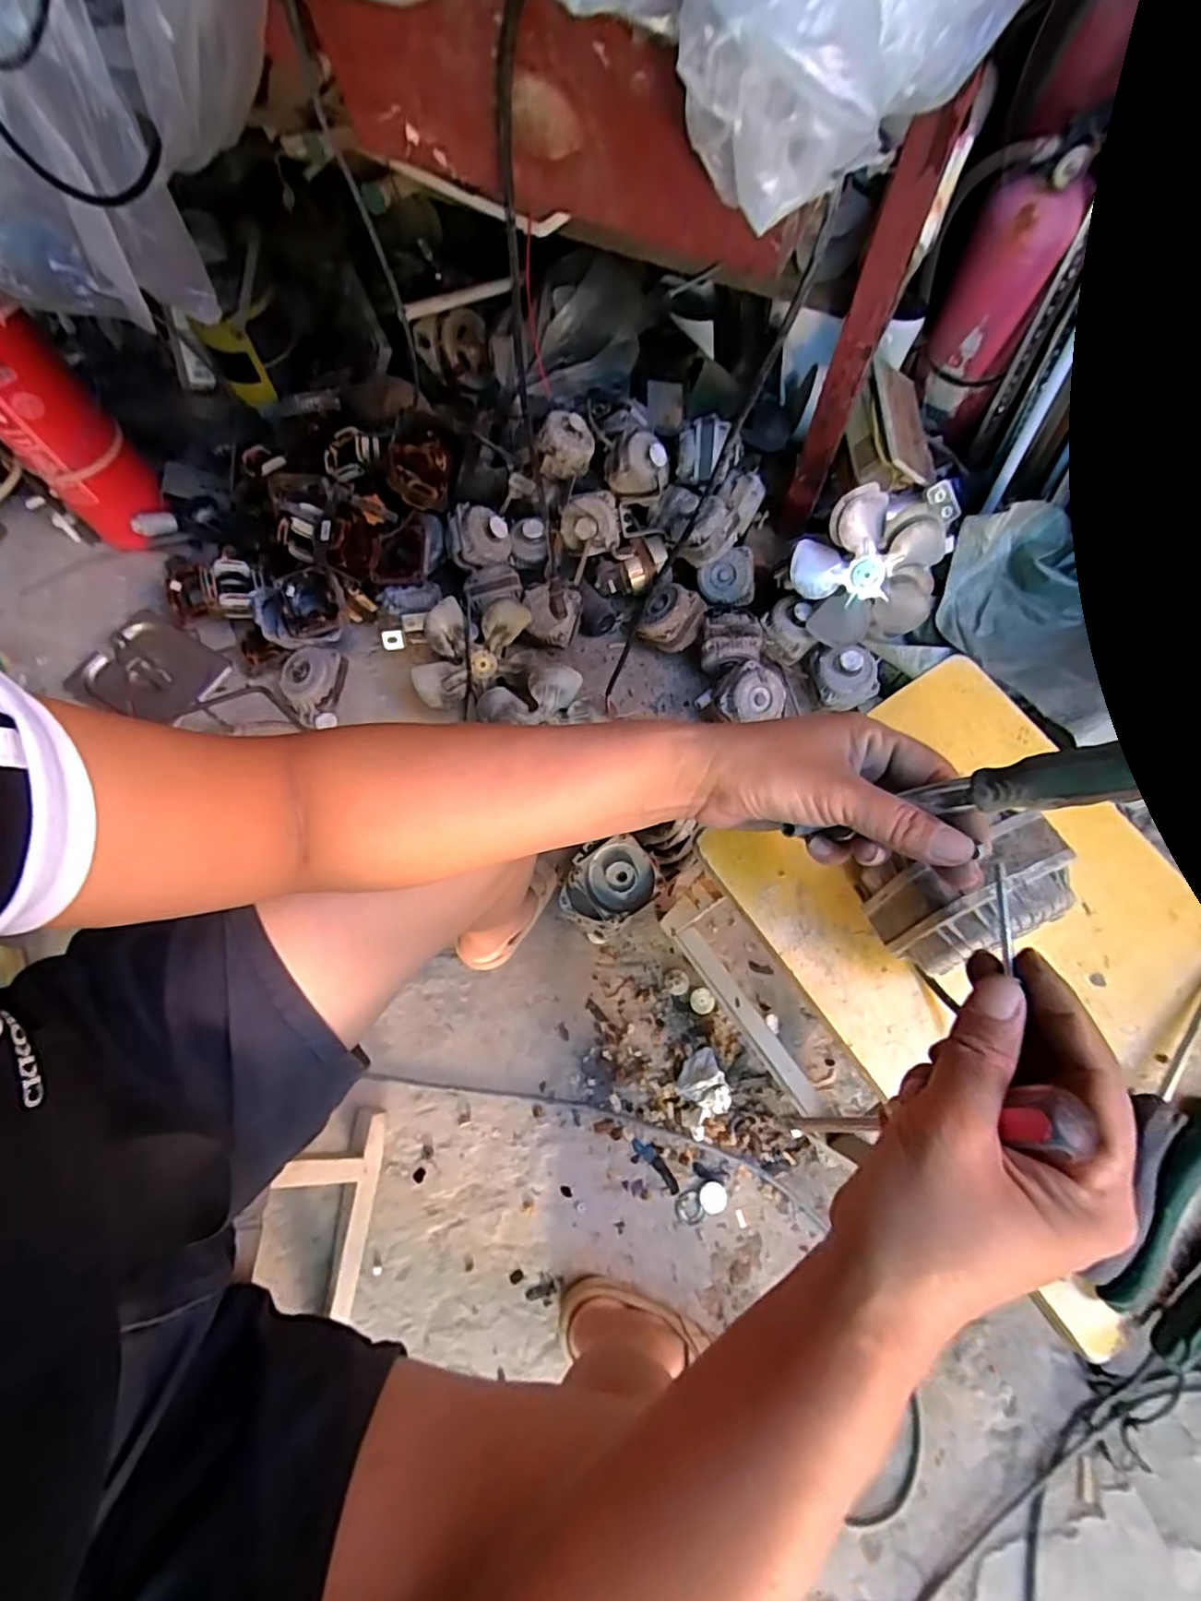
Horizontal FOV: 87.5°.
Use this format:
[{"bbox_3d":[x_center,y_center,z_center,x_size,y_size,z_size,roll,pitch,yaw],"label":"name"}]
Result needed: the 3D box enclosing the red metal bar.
[{"bbox_3d":[0.286,-0.495,0.738,0.053,0.469,0.050,24,71,9],"label":"red metal bar"}]

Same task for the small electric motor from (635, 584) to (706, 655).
[{"bbox_3d":[0.099,-0.261,0.895,0.086,0.061,0.077,32,71,10],"label":"small electric motor"}]

